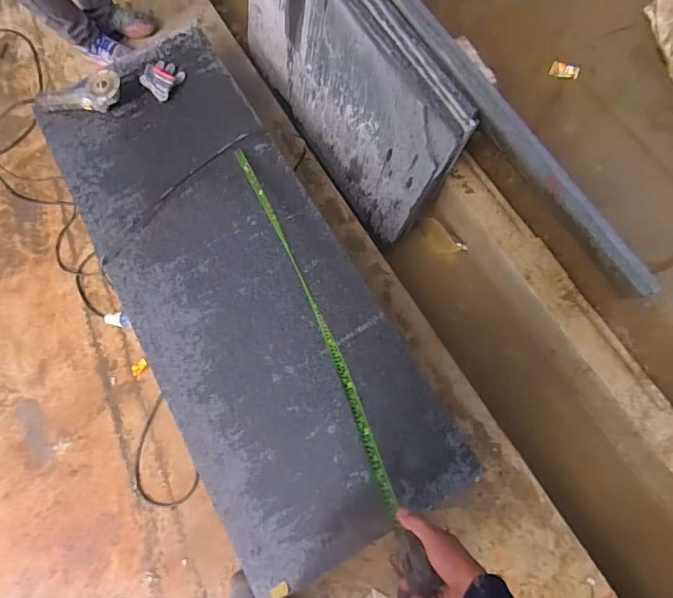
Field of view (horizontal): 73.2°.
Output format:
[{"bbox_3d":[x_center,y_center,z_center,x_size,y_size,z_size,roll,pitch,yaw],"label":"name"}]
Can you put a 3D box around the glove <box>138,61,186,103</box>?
[{"bbox_3d":[-0.536,-0.680,1.390,0.131,0.018,0.113,40,81,13],"label":"glove"}]

